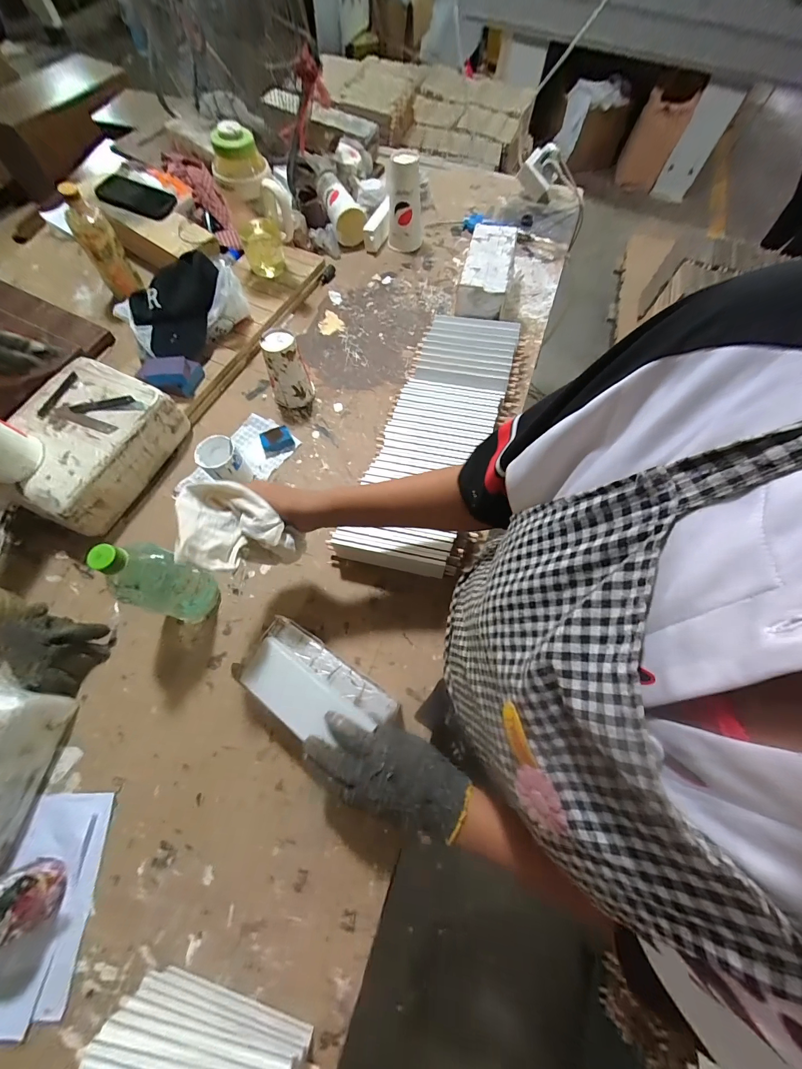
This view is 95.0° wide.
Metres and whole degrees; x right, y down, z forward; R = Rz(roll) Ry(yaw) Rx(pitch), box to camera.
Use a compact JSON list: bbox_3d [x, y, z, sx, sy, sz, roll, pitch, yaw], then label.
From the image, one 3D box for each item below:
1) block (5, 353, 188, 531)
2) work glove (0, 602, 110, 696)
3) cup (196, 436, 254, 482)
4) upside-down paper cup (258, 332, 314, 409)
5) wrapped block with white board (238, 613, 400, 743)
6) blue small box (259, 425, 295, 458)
[{"bbox_3d":[-0.525,-0.152,0.619,0.198,0.084,0.261,23,69,7],"label":"block"},{"bbox_3d":[-0.486,0.159,0.512,0.102,0.072,0.096,20,69,6],"label":"work glove"},{"bbox_3d":[-0.301,-0.116,0.627,0.064,0.077,0.070,-36,74,-15],"label":"cup"},{"bbox_3d":[-0.213,-0.307,0.692,0.076,0.117,0.071,-16,69,-8],"label":"upside-down paper cup"},{"bbox_3d":[-0.112,0.192,0.462,0.195,0.064,0.098,35,69,12],"label":"wrapped block with white board"},{"bbox_3d":[-0.232,-0.175,0.688,0.057,0.027,0.042,-19,69,-11],"label":"blue small box"}]

